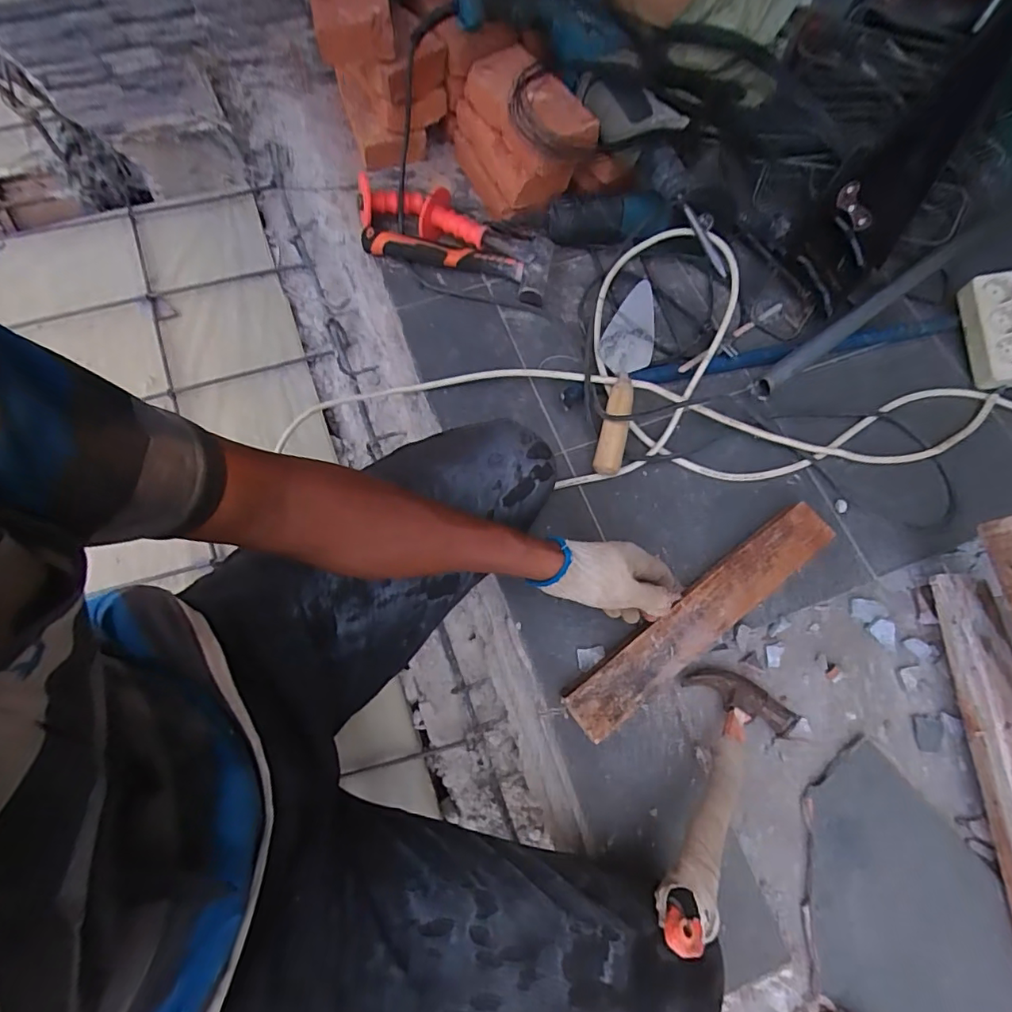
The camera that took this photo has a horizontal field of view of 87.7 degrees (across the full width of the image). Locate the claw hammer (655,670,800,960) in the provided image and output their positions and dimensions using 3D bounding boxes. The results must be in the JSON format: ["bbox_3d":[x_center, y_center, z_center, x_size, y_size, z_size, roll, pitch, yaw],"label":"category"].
[{"bbox_3d":[0.209,0.285,0.524,0.114,0.031,0.285,35,44,12],"label":"claw hammer"}]

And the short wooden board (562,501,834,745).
[{"bbox_3d":[0.225,0.122,0.602,0.372,0.015,0.060,-36,74,-11],"label":"short wooden board"}]

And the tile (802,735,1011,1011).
[{"bbox_3d":[0.413,0.423,0.545,0.195,0.019,0.302,3,64,6],"label":"tile"}]

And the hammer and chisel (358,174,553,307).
[{"bbox_3d":[-0.079,-0.404,0.788,0.305,0.076,0.106,16,73,4],"label":"hammer and chisel"}]

